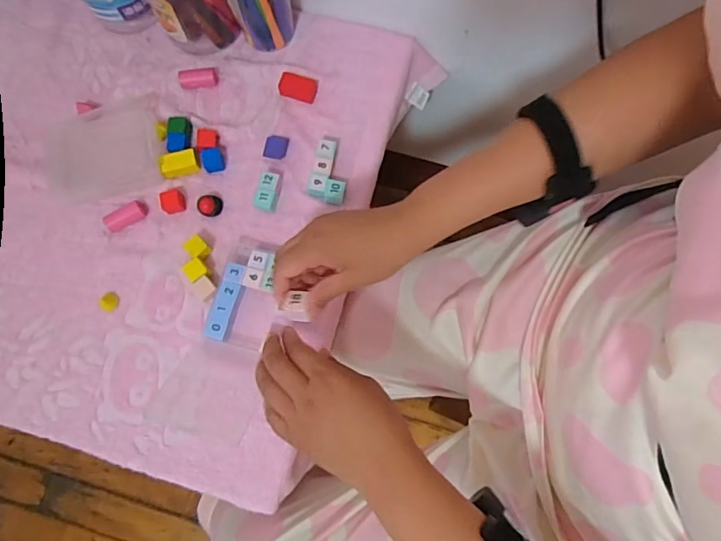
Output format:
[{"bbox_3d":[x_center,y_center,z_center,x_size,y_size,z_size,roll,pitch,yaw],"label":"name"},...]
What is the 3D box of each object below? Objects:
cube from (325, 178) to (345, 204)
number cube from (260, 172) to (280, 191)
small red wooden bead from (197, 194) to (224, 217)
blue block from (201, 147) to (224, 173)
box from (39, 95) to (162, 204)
[{"bbox_3d":[-0.028,-0.088,0.554,0.020,0.016,0.024,7,78,1],"label":"cube"},{"bbox_3d":[-0.103,-0.099,0.559,0.021,0.016,0.022,8,78,2],"label":"number cube"},{"bbox_3d":[-0.172,-0.073,0.555,0.028,0.016,0.022,7,78,1],"label":"small red wooden bead"},{"bbox_3d":[-0.170,-0.128,0.568,0.022,0.018,0.022,-9,78,-2],"label":"blue block"},{"bbox_3d":[-0.304,-0.141,0.576,0.137,0.017,0.110,-14,78,-3],"label":"box"}]

